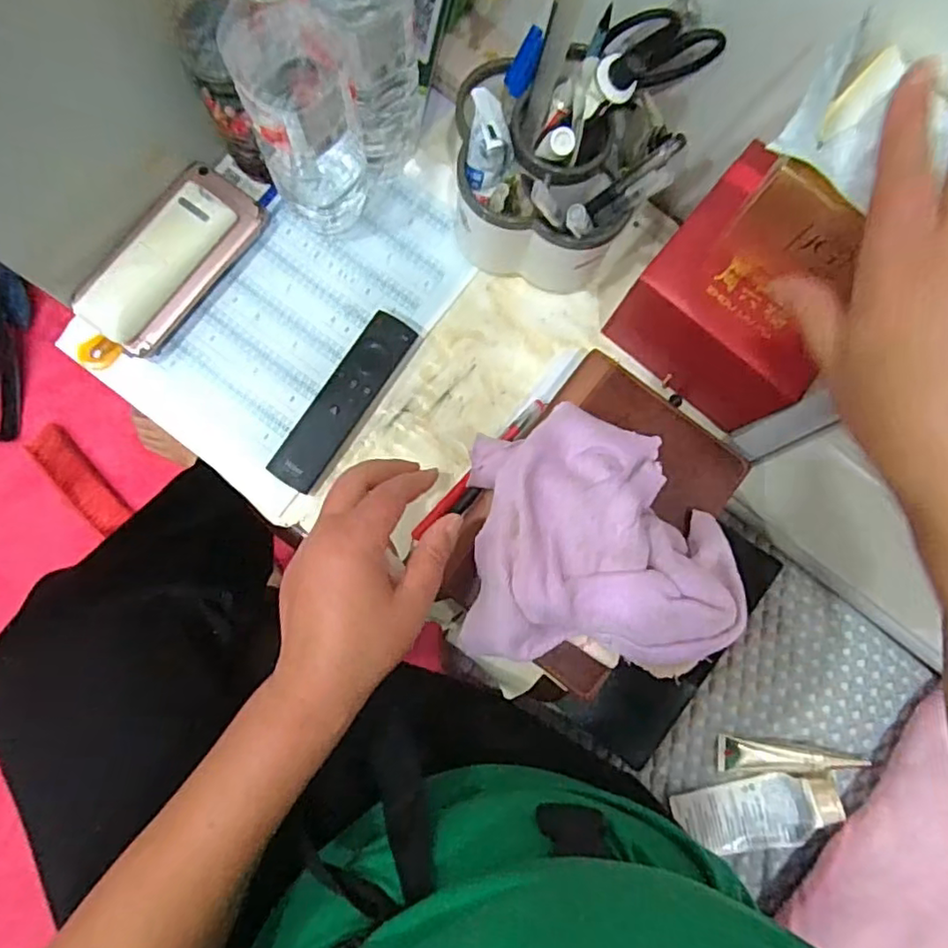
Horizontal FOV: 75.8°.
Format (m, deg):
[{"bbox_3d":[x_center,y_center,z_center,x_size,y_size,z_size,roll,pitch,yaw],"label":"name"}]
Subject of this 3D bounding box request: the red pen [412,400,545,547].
[{"bbox_3d":[0.003,-0.004,0.467,0.010,0.007,0.147,43,82,3],"label":"red pen"}]

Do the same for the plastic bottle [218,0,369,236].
[{"bbox_3d":[-0.106,-0.229,0.381,0.070,0.225,0.065,-17,83,-5],"label":"plastic bottle"}]

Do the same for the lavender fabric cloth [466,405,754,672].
[{"bbox_3d":[0.089,0.044,0.397,0.178,0.053,0.160,8,81,-2],"label":"lavender fabric cloth"}]

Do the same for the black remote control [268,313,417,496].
[{"bbox_3d":[-0.100,-0.057,0.469,0.040,0.014,0.152,33,81,2],"label":"black remote control"}]

